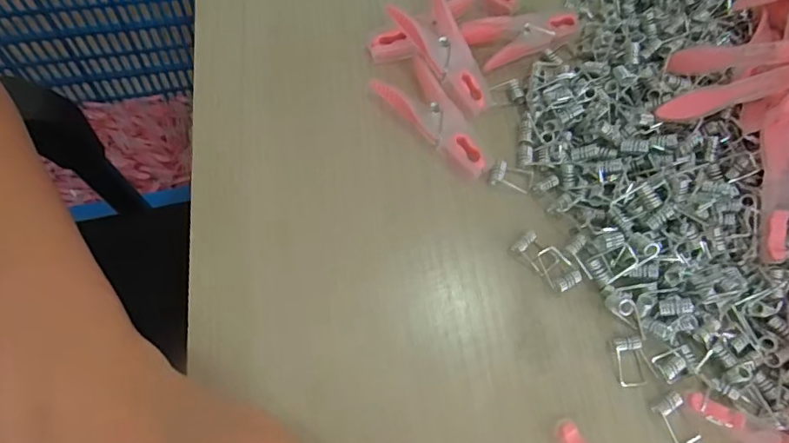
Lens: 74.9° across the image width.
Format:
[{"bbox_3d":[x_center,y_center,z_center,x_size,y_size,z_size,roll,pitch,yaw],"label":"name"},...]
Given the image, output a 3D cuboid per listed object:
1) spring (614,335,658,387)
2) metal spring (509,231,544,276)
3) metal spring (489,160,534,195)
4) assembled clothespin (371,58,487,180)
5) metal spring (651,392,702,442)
[{"bbox_3d":[0.113,0.066,0.242,0.017,0.006,0.022,-6,66,-9],"label":"spring"},{"bbox_3d":[0.071,0.016,0.260,0.015,0.004,0.020,-40,75,-21],"label":"metal spring"},{"bbox_3d":[0.064,-0.024,0.277,0.022,0.006,0.014,17,65,2],"label":"metal spring"},{"bbox_3d":[0.024,-0.057,0.285,0.033,0.010,0.078,-33,73,-19],"label":"assembled clothespin"},{"bbox_3d":[0.129,0.090,0.233,0.014,0.004,0.022,-24,70,-16],"label":"metal spring"}]

